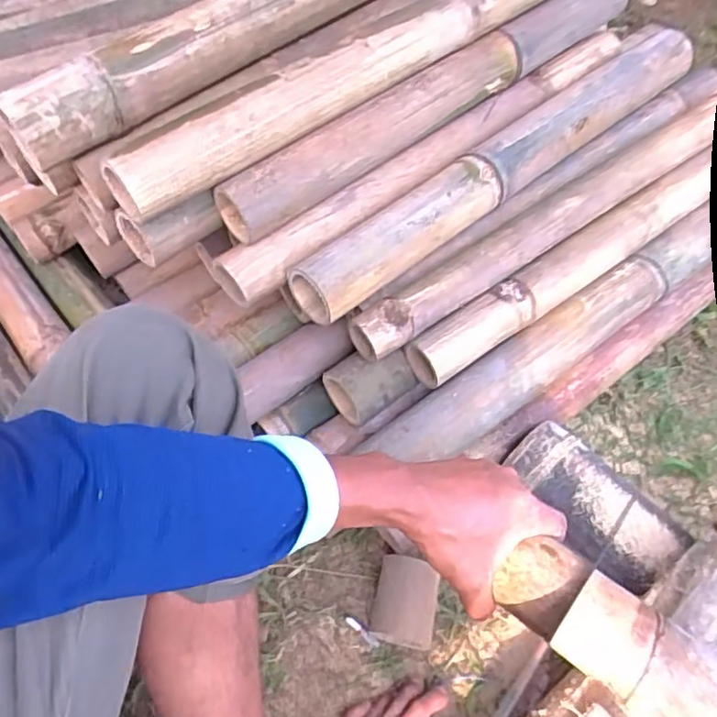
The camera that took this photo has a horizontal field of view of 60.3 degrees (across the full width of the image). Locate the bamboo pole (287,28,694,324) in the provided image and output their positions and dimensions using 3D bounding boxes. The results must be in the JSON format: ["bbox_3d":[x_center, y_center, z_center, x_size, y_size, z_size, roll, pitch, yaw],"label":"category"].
[{"bbox_3d":[0.180,-0.224,0.695,0.601,0.078,0.074,-34,61,-21],"label":"bamboo pole"}]

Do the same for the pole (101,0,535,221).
[{"bbox_3d":[0.020,-0.311,0.632,0.593,0.072,0.063,-34,61,-22],"label":"pole"}]

